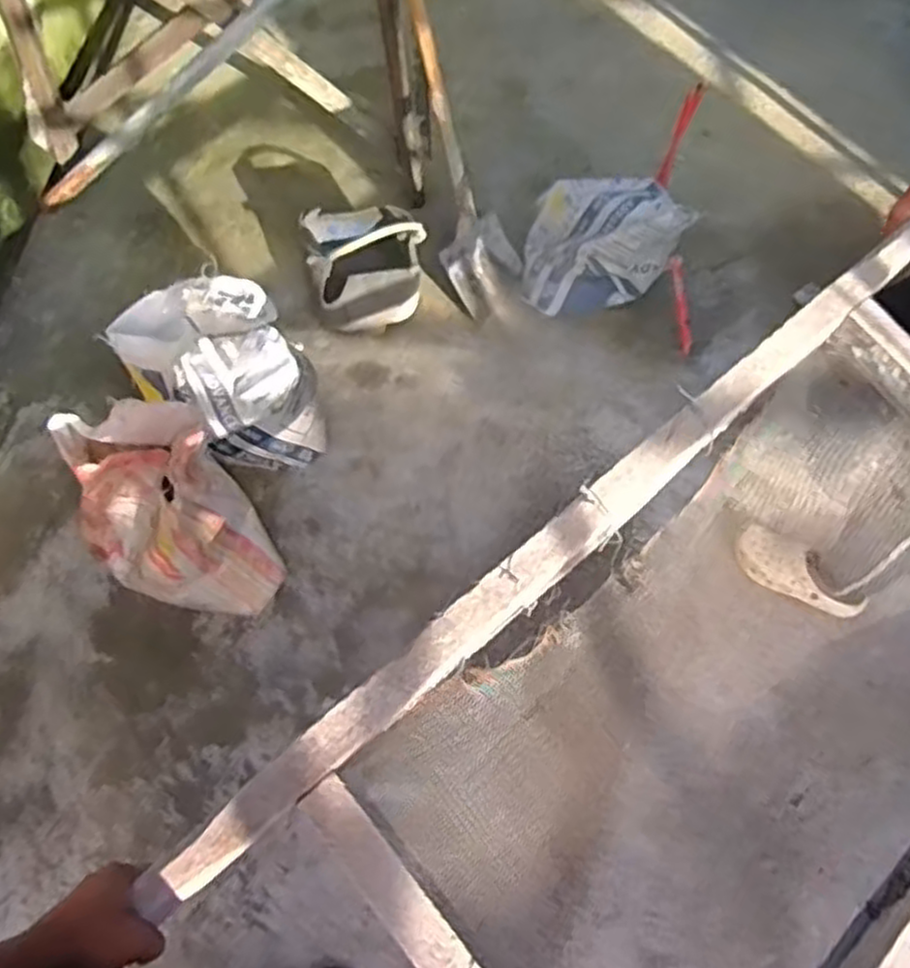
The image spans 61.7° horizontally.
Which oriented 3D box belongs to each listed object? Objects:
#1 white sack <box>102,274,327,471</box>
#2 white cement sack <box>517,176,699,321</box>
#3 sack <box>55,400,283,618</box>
[{"bbox_3d":[-0.469,-0.206,1.537,0.351,0.487,0.203,-5,62,-5],"label":"white sack"},{"bbox_3d":[0.351,-0.584,1.877,0.357,0.359,0.214,13,62,4],"label":"white cement sack"},{"bbox_3d":[-0.512,0.075,1.390,0.264,0.450,0.281,-36,68,-19],"label":"sack"}]

